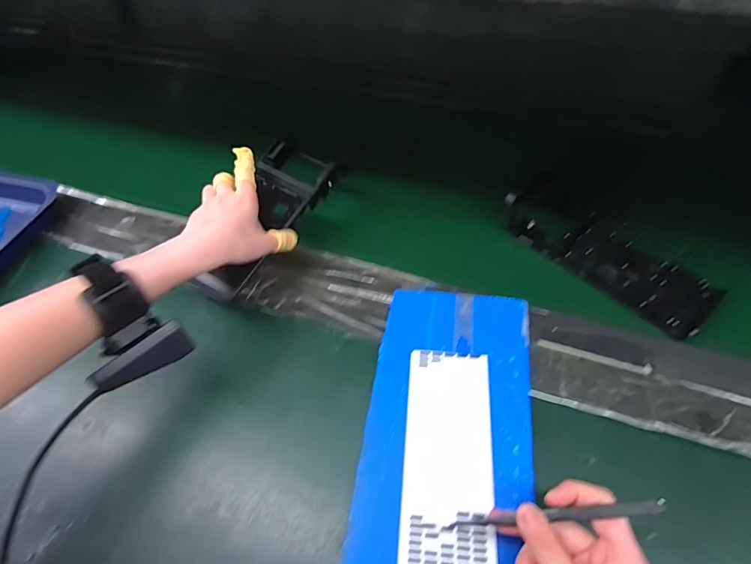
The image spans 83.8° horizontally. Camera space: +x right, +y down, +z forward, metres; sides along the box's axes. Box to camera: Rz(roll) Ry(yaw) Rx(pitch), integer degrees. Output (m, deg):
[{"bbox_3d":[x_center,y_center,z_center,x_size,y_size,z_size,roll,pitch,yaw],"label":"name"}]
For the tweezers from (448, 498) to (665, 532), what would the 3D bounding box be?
[{"bbox_3d":[0.107,0.150,0.268,0.137,0.019,0.008,-20,45,23],"label":"tweezers"}]

